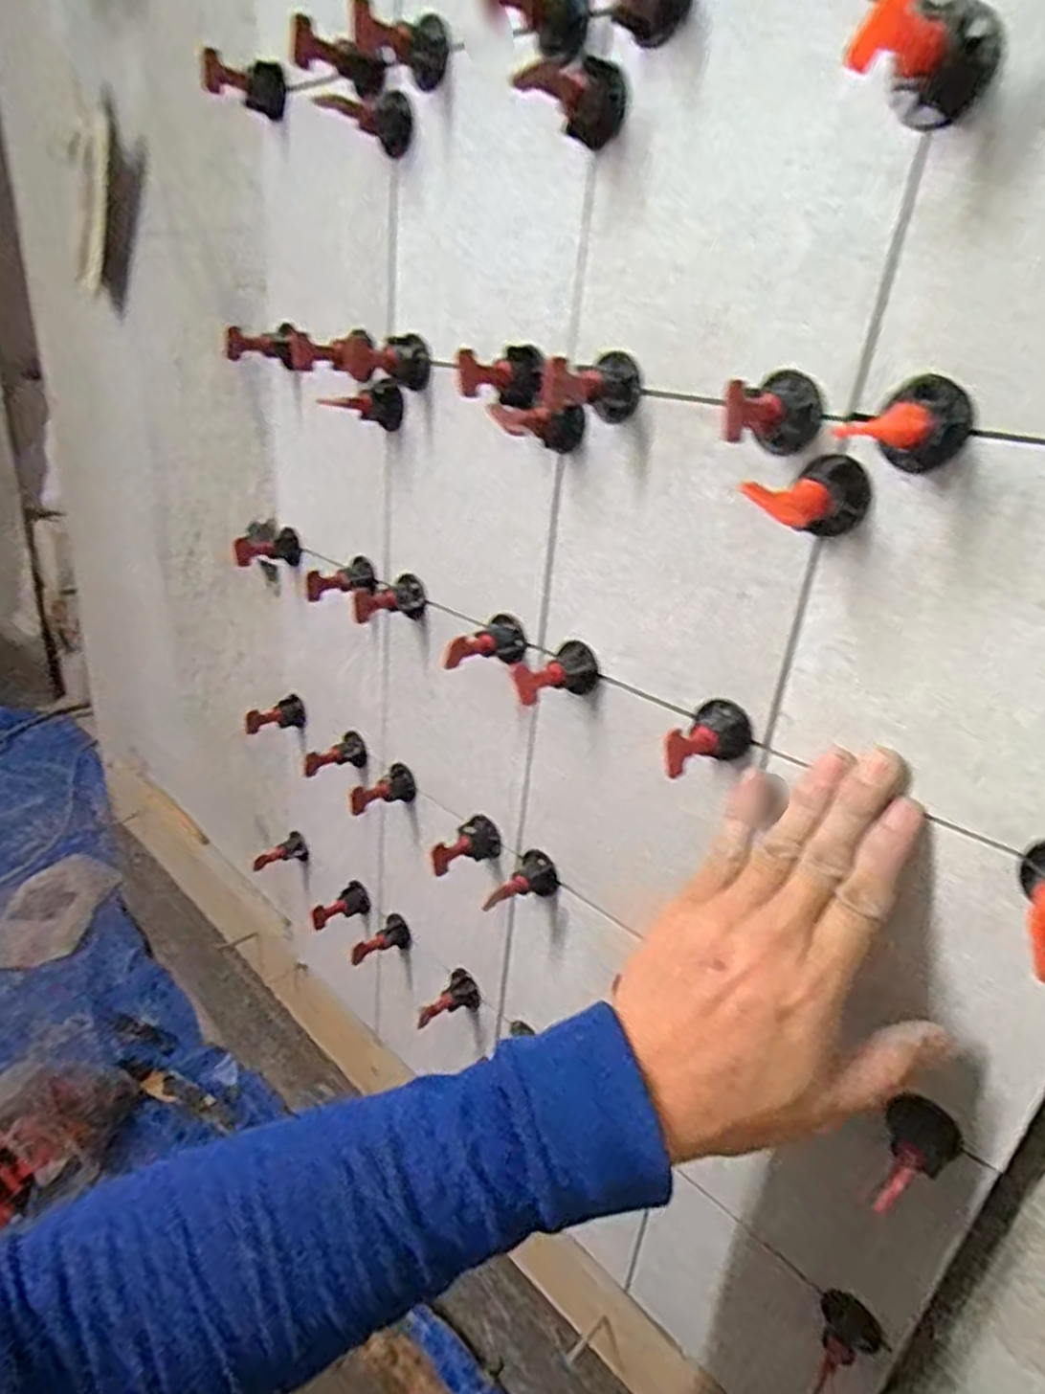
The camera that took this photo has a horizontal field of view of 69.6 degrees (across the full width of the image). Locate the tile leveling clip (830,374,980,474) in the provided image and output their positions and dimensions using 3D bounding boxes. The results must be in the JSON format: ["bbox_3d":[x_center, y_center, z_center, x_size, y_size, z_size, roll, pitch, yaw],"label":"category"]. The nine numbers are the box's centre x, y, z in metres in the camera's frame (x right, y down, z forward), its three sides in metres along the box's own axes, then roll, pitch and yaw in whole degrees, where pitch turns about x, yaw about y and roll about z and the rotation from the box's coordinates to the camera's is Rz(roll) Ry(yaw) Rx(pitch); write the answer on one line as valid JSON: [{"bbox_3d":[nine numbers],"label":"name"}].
[{"bbox_3d":[0.134,-0.094,0.260,0.030,0.031,0.057,23,30,31],"label":"tile leveling clip"}]

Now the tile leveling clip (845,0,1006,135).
[{"bbox_3d":[0.125,-0.202,0.231,0.030,0.032,0.054,23,30,32],"label":"tile leveling clip"}]

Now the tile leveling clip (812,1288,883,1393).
[{"bbox_3d":[0.167,0.347,0.399,0.030,0.035,0.042,27,32,38],"label":"tile leveling clip"}]

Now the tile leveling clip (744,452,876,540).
[{"bbox_3d":[0.112,-0.077,0.295,0.054,0.031,0.026,-15,32,-38],"label":"tile leveling clip"}]

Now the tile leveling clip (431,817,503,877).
[{"bbox_3d":[-0.041,0.104,0.517,0.048,0.025,0.029,-24,37,-28],"label":"tile leveling clip"}]

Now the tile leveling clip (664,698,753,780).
[{"bbox_3d":[0.089,0.023,0.358,0.030,0.028,0.049,18,28,25],"label":"tile leveling clip"}]

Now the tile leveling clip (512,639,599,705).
[{"bbox_3d":[0.017,-0.009,0.413,0.029,0.028,0.050,23,30,32],"label":"tile leveling clip"}]

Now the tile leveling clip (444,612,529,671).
[{"bbox_3d":[-0.021,-0.030,0.448,0.027,0.027,0.049,21,29,29],"label":"tile leveling clip"}]

